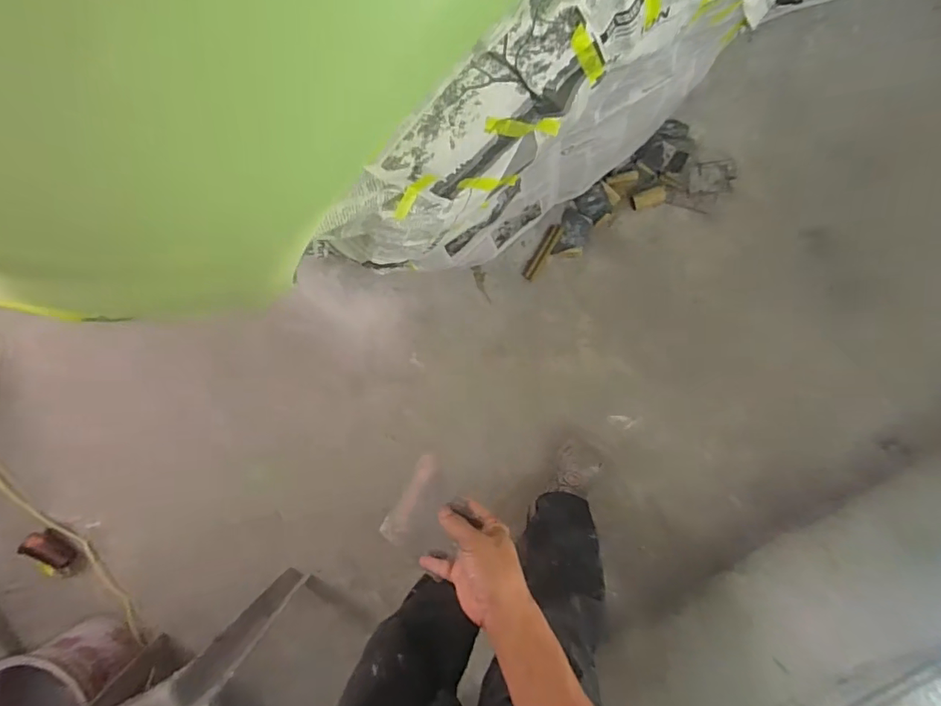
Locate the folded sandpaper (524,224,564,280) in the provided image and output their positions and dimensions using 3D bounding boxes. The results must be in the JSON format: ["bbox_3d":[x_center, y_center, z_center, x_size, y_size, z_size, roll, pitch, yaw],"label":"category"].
[{"bbox_3d":[0.169,-0.238,1.173,0.030,0.023,0.142,33,93,0],"label":"folded sandpaper"}]

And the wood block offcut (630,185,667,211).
[{"bbox_3d":[0.386,-0.335,1.082,0.073,0.029,0.038,-16,92,3],"label":"wood block offcut"}]

